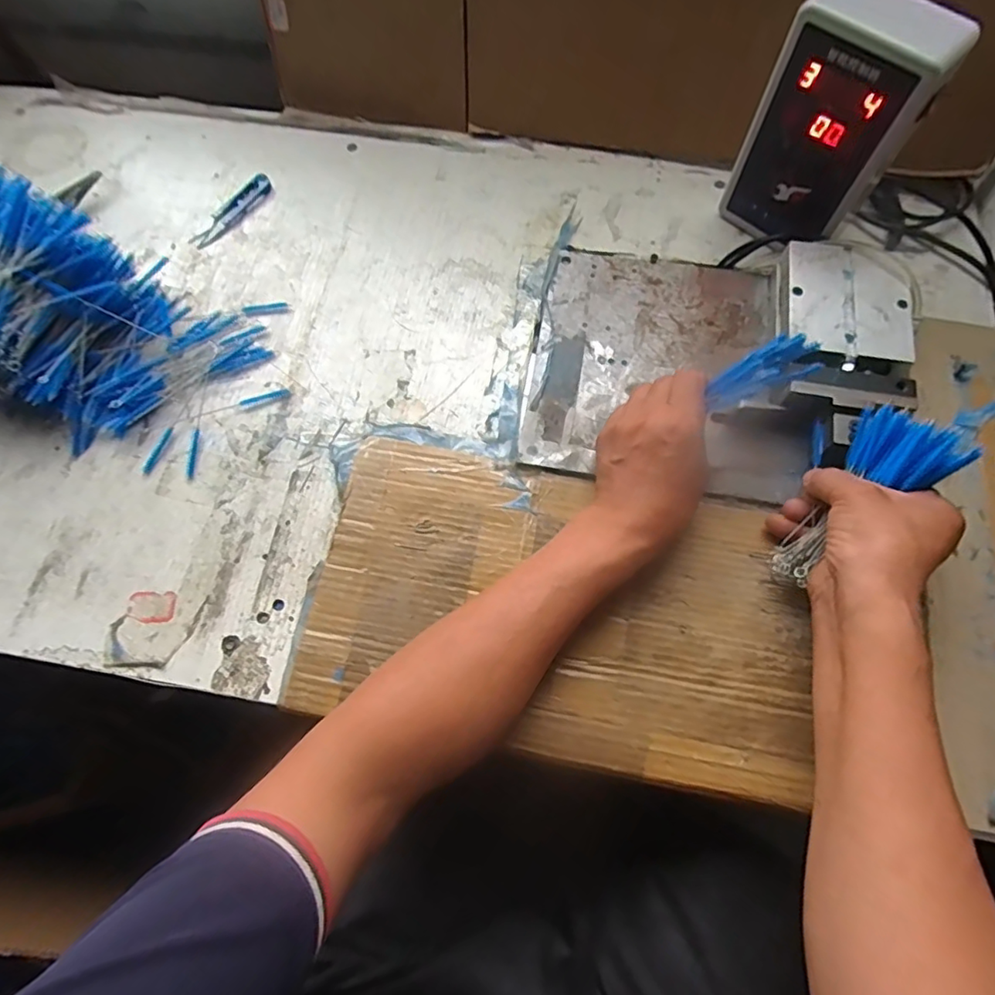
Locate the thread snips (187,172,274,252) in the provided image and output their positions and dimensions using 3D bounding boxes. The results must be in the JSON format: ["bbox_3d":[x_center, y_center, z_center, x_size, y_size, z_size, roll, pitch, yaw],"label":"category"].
[{"bbox_3d":[-0.269,-0.291,0.556,0.024,0.009,0.106,33,73,13],"label":"thread snips"}]

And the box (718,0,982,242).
[{"bbox_3d":[0.268,-0.294,0.450,0.051,0.188,0.111,-43,74,-14],"label":"box"}]

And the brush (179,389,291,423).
[{"bbox_3d":[-0.229,-0.079,0.479,0.094,0.004,0.012,-18,69,-5],"label":"brush"}]

